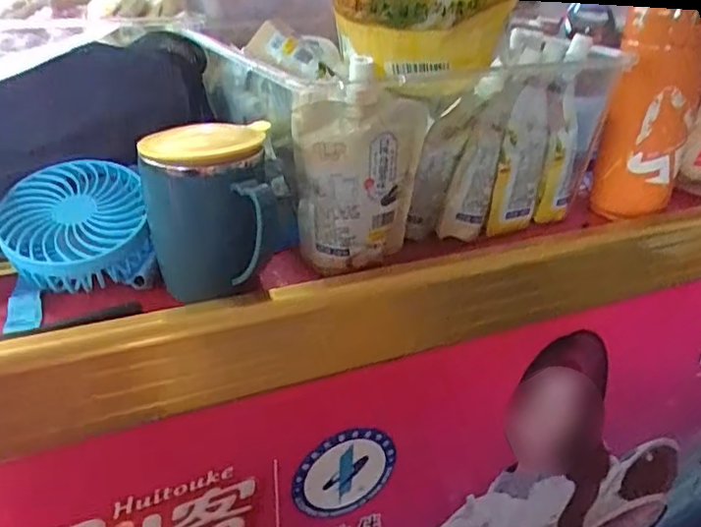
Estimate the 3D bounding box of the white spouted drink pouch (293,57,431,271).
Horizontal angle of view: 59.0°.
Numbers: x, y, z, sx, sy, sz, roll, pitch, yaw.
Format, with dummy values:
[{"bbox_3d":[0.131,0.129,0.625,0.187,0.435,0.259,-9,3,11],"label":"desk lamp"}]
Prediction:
[{"bbox_3d":[0.005,-0.068,0.453,0.091,0.145,0.038,-12,31,-25],"label":"white spouted drink pouch"}]

